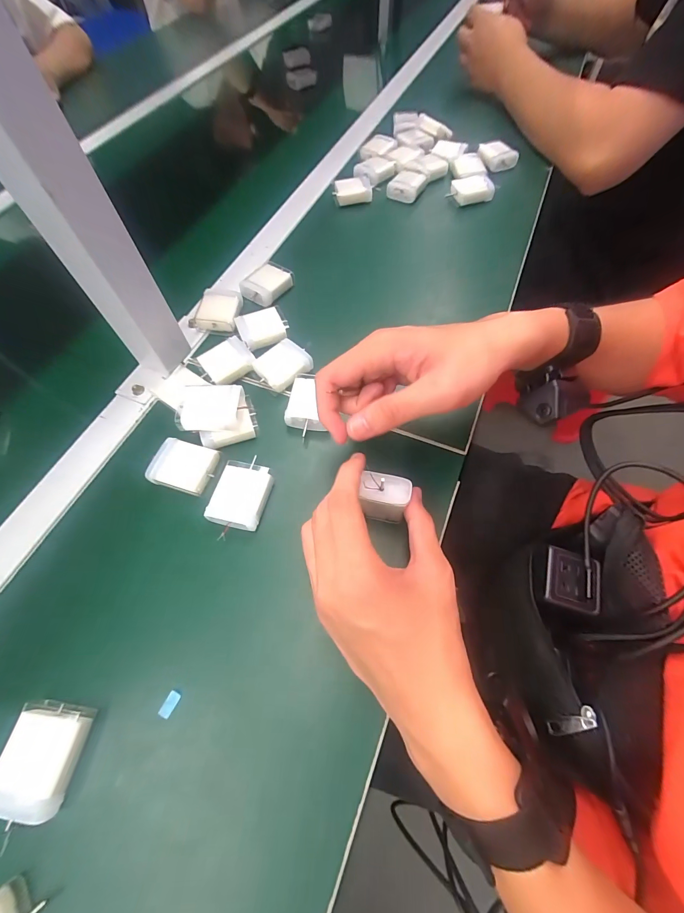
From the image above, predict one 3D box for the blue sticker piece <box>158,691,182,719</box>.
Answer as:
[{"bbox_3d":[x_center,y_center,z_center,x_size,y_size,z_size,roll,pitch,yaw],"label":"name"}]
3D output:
[{"bbox_3d":[-0.113,0.163,0.227,0.009,0.004,0.014,22,65,15],"label":"blue sticker piece"}]

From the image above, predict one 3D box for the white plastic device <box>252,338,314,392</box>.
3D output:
[{"bbox_3d":[-0.058,-0.091,0.344,0.048,0.014,0.041,-39,66,-16],"label":"white plastic device"}]

